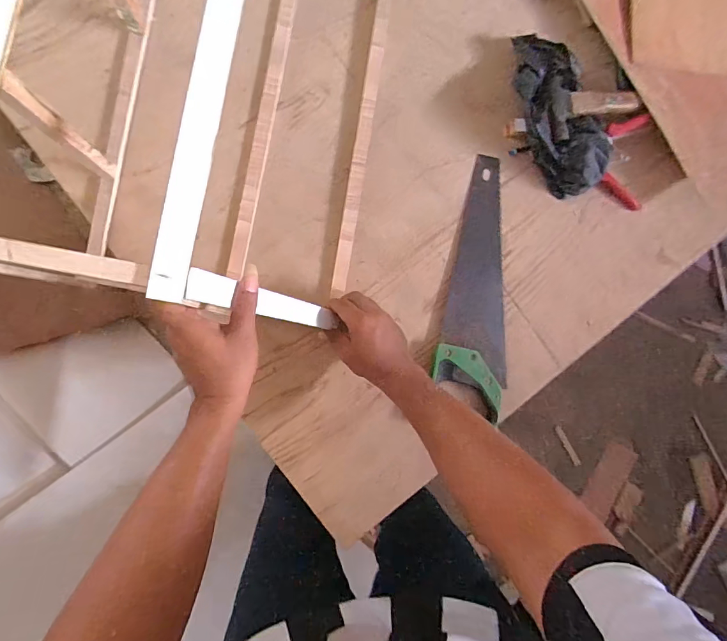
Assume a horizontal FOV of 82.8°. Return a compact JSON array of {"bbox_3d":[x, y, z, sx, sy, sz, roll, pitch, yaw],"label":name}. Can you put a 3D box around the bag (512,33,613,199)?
[{"bbox_3d":[0.294,-0.315,0.624,0.129,0.055,0.246,-30,93,-7],"label":"bag"}]

